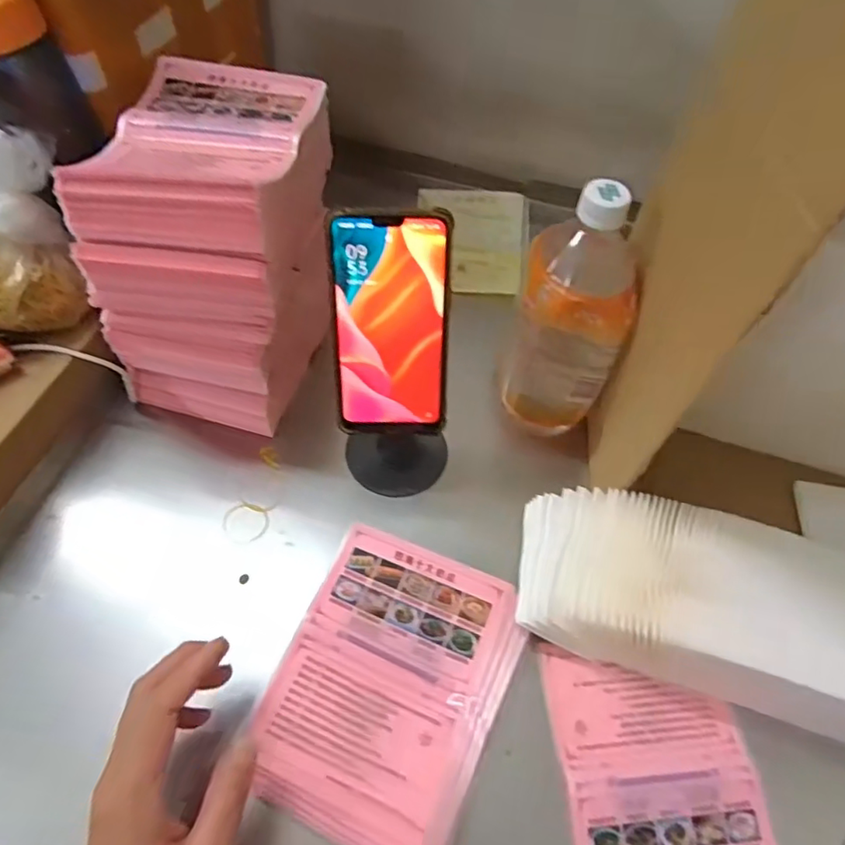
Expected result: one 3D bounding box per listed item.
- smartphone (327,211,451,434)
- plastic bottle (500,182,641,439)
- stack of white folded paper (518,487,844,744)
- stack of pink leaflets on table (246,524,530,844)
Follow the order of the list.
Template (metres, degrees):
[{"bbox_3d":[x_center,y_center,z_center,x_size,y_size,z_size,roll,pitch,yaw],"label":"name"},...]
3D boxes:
[{"bbox_3d":[-0.020,-0.059,0.402,0.075,0.158,0.009,0,33,-4],"label":"smartphone"},{"bbox_3d":[0.112,-0.076,0.463,0.085,0.213,0.086,18,57,9],"label":"plastic bottle"},{"bbox_3d":[0.259,0.145,0.385,0.398,0.063,0.127,19,57,9],"label":"stack of white folded paper"},{"bbox_3d":[-0.020,0.164,0.381,0.136,0.016,0.174,22,58,11],"label":"stack of pink leaflets on table"}]

